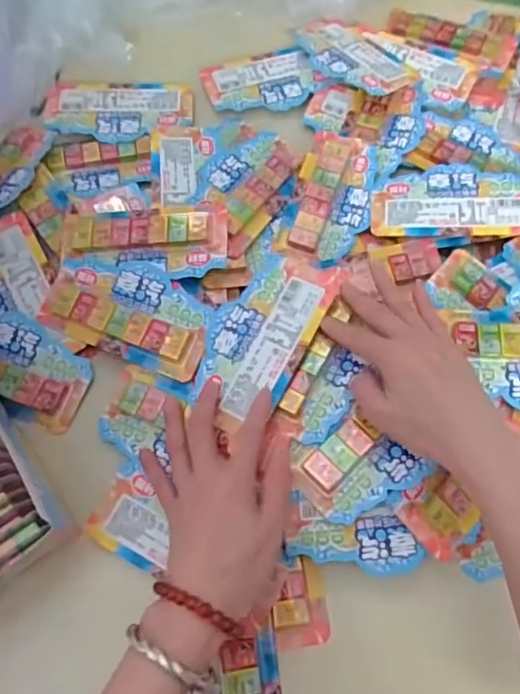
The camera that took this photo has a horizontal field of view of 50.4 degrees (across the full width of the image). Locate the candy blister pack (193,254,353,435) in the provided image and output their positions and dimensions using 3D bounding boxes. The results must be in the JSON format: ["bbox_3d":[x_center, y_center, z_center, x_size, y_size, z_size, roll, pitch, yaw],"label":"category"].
[{"bbox_3d":[0.001,-0.013,0.433,0.078,0.023,0.146,27,71,7],"label":"candy blister pack"}]

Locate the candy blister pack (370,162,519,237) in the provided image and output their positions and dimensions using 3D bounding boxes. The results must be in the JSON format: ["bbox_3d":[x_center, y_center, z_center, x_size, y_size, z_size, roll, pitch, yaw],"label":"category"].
[{"bbox_3d":[0.184,-0.134,0.505,0.159,0.009,0.075,-1,66,8],"label":"candy blister pack"}]

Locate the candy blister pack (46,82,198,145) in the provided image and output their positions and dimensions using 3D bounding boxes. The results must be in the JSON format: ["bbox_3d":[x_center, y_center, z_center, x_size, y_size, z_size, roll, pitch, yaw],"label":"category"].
[{"bbox_3d":[-0.139,-0.236,0.555,0.142,0.006,0.076,-5,68,-5],"label":"candy blister pack"}]

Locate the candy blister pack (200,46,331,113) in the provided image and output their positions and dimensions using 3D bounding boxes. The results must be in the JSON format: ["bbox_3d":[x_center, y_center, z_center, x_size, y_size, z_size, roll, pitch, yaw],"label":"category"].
[{"bbox_3d":[0.003,-0.279,0.578,0.119,0.010,0.075,-15,70,-9],"label":"candy blister pack"}]

